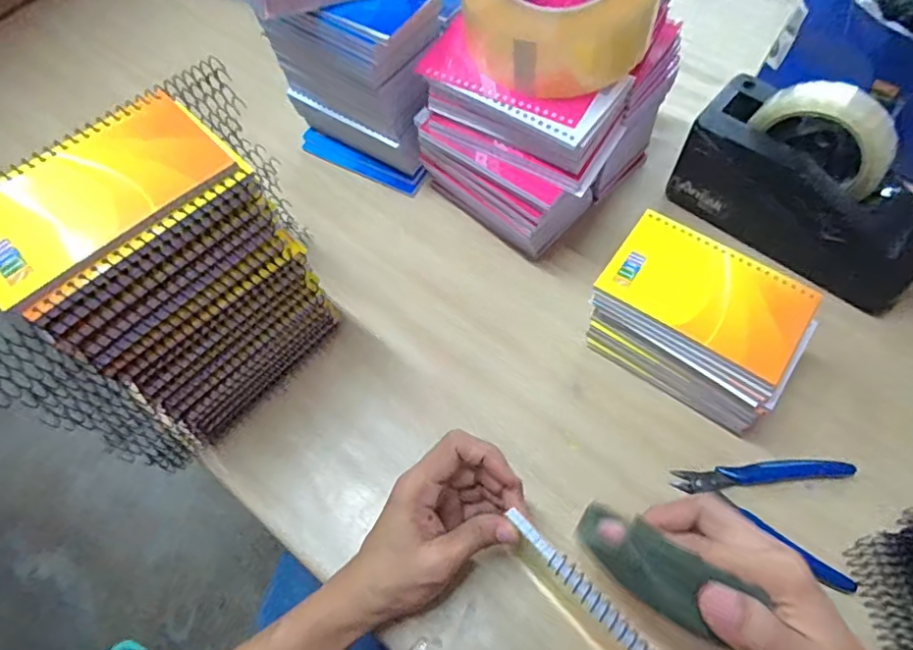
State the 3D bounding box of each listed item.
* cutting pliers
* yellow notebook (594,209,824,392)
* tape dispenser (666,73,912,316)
[{"bbox_3d":[0.222,0.128,0.411,0.123,0.006,0.086,15,65,9],"label":"cutting pliers"},{"bbox_3d":[0.178,-0.024,0.400,0.133,0.012,0.081,32,69,17],"label":"yellow notebook"},{"bbox_3d":[0.287,-0.111,0.460,0.077,0.129,0.201,-39,68,-16],"label":"tape dispenser"}]

